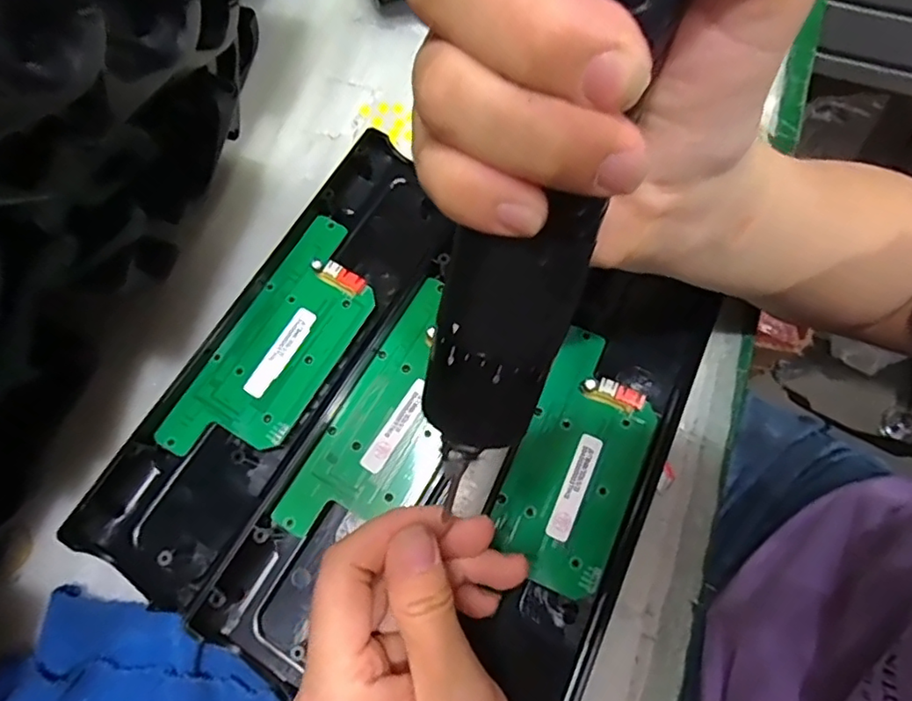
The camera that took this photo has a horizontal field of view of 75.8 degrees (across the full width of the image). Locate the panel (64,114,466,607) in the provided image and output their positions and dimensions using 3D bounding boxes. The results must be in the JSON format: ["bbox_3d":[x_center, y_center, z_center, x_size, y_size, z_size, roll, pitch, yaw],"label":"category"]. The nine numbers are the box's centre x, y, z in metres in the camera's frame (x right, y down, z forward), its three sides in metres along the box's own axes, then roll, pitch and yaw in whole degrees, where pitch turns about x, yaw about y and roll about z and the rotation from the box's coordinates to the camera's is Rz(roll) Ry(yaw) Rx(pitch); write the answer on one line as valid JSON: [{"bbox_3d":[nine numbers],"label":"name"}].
[{"bbox_3d":[-0.085,0.000,0.289,0.074,0.013,0.238,31,76,10],"label":"panel"}]

